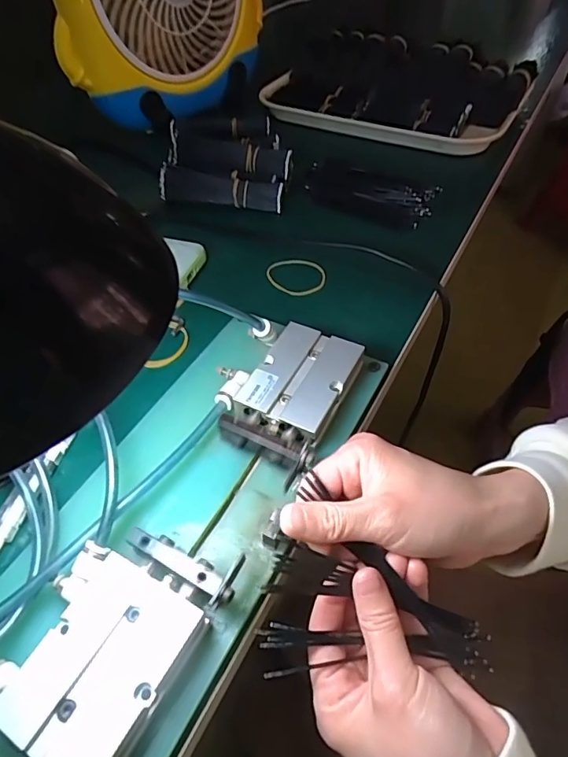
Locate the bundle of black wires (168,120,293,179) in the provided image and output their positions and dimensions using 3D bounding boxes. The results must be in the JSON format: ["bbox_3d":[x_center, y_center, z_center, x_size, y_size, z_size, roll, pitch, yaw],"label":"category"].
[{"bbox_3d":[-0.054,-0.222,0.466,0.119,0.028,0.027,10,52,9],"label":"bundle of black wires"}]

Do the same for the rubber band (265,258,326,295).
[{"bbox_3d":[0.010,-0.084,0.395,0.050,0.004,0.039,1,55,5],"label":"rubber band"}]

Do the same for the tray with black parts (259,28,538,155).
[{"bbox_3d":[0.128,-0.352,0.573,0.293,0.058,0.180,22,55,18],"label":"tray with black parts"}]

